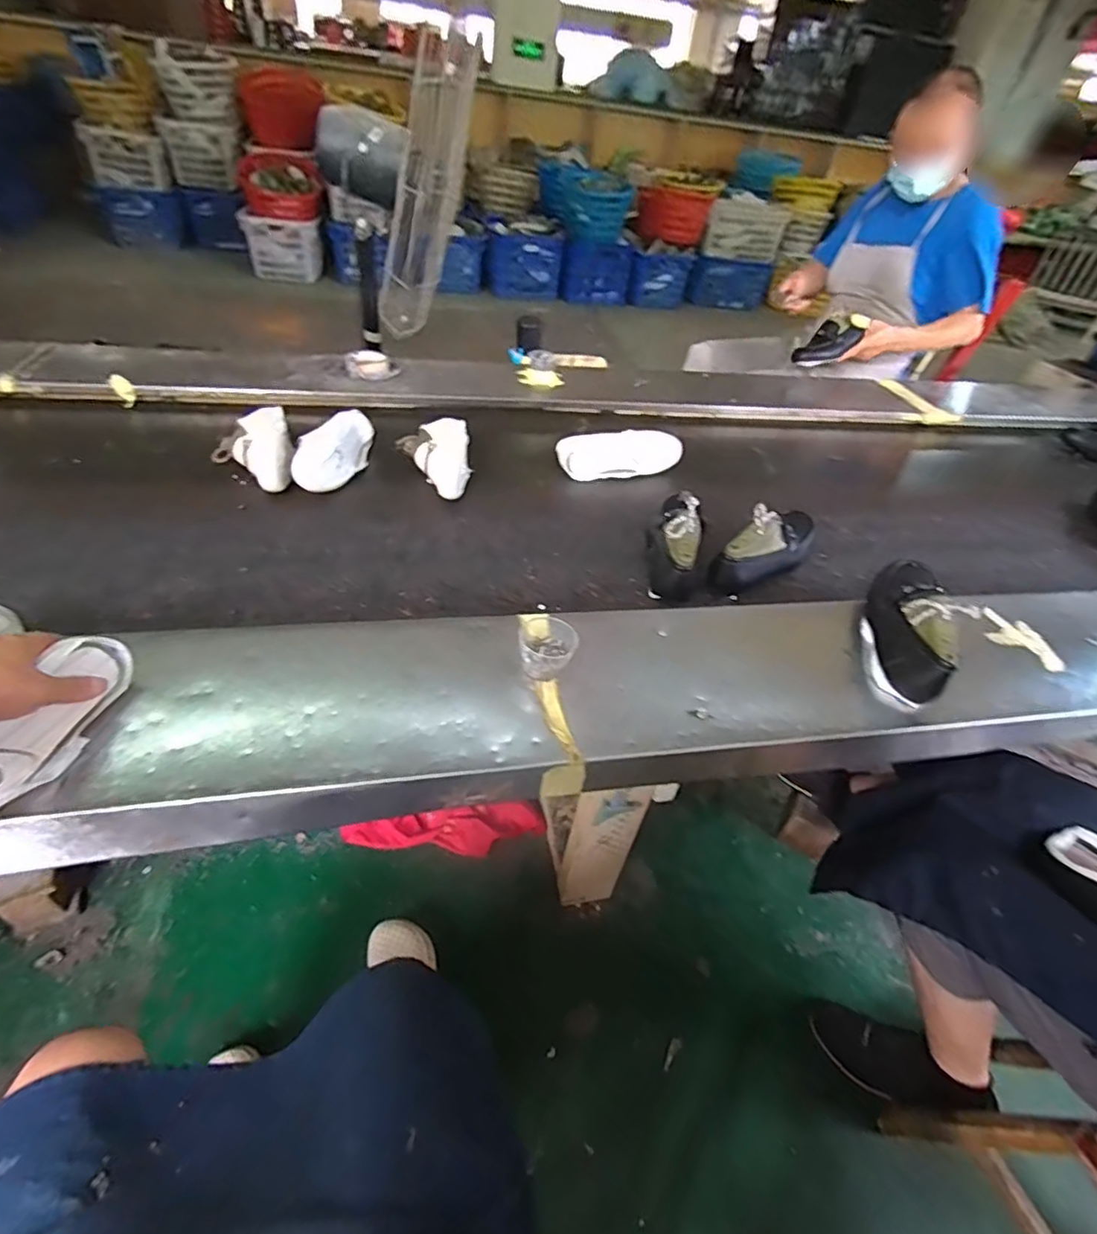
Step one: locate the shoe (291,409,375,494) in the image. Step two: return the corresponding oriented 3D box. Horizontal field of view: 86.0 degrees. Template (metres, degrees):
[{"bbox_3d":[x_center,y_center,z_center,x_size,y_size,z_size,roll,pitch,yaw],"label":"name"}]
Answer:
[{"bbox_3d":[-0.357,-0.282,1.000,0.069,0.069,0.223,11,41,4],"label":"shoe"}]

